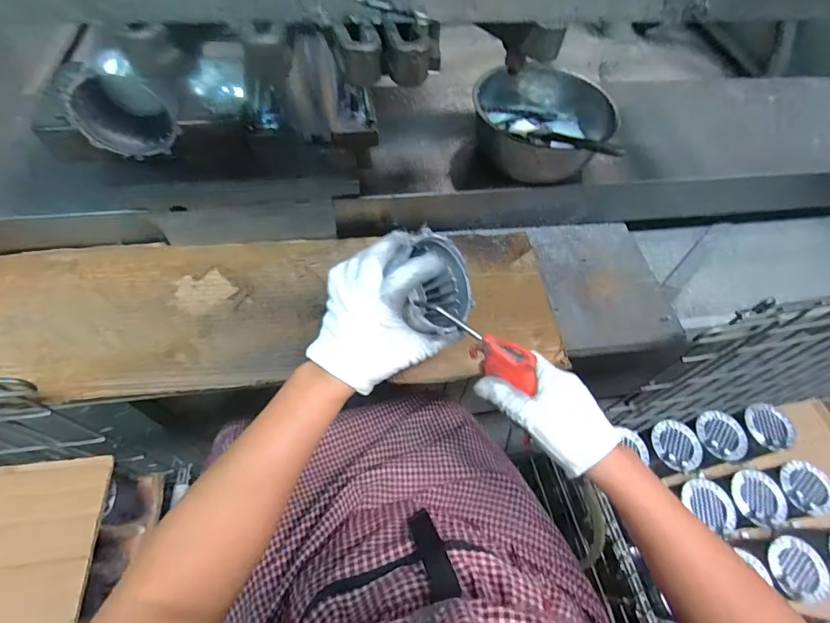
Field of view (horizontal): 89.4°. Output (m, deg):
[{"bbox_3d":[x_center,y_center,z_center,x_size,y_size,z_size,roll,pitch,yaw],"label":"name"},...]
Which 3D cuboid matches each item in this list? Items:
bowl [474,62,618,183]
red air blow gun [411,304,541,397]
[{"bbox_3d":[0.172,-0.262,0.587,0.167,0.073,0.167,2,59,-3],"label":"bowl"},{"bbox_3d":[0.059,0.029,0.401,0.129,0.032,0.028,37,63,13],"label":"red air blow gun"}]

